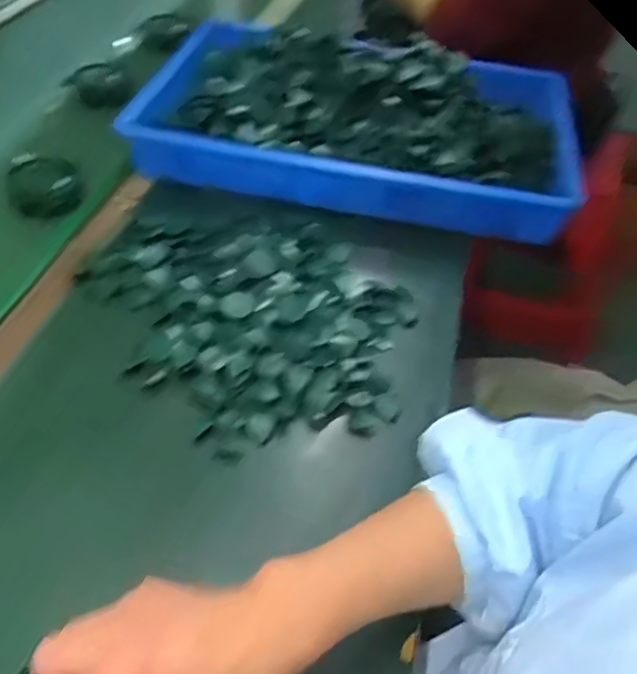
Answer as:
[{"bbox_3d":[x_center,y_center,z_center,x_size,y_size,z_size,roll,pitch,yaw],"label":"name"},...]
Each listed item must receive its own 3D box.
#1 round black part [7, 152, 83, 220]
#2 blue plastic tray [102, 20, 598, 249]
[{"bbox_3d":[-0.331,-0.178,0.801,0.087,0.082,0.053,-21,50,-23],"label":"round black part"},{"bbox_3d":[0.052,-0.297,0.875,0.513,0.081,0.340,8,45,4],"label":"blue plastic tray"}]

